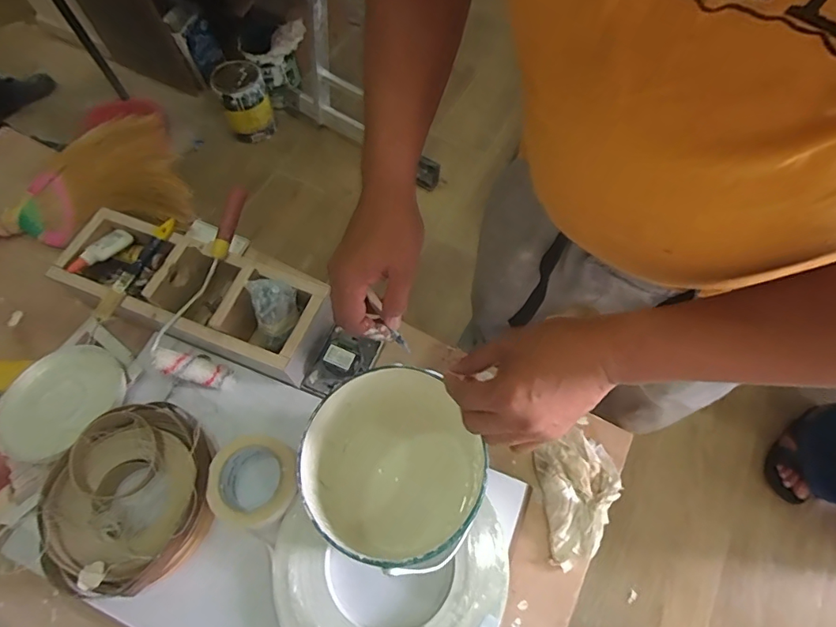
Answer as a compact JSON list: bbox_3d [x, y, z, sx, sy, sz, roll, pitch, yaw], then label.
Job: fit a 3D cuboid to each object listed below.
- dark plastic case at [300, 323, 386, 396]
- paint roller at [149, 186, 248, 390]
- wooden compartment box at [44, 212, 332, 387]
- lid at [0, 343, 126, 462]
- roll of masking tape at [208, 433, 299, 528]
[{"bbox_3d":[-0.116,0.069,0.708,0.080,0.046,0.115,22,67,12],"label":"dark plastic case"},{"bbox_3d":[-0.291,-0.045,0.694,0.097,0.090,0.304,13,85,8],"label":"paint roller"},{"bbox_3d":[-0.340,-0.038,0.712,0.414,0.098,0.132,17,66,10],"label":"wooden compartment box"},{"bbox_3d":[-0.511,0.124,0.674,0.157,0.021,0.165,0,53,0],"label":"lid"},{"bbox_3d":[-0.210,0.218,0.618,0.110,0.060,0.108,-1,64,2],"label":"roll of masking tape"}]

